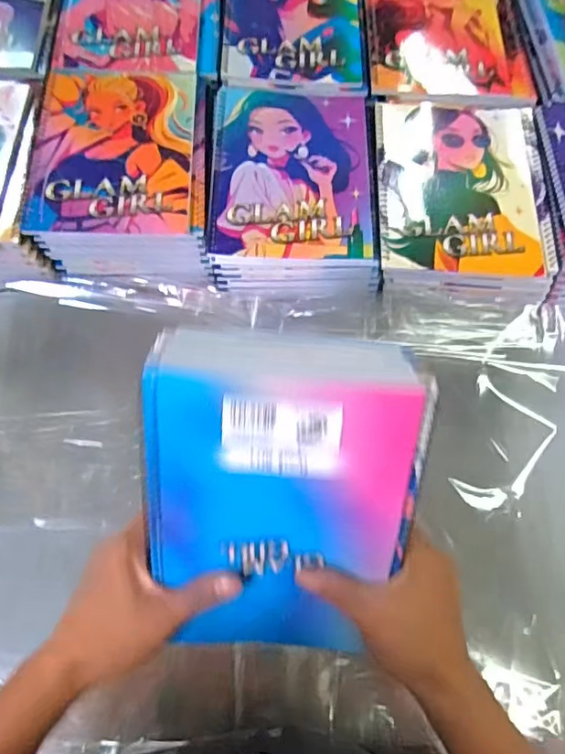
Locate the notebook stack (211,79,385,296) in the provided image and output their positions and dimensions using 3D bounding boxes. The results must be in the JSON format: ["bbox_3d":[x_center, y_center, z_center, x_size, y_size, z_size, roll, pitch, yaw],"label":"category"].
[{"bbox_3d":[0.010,-0.187,0.518,0.151,0.052,0.203,0,69,-1],"label":"notebook stack"}]

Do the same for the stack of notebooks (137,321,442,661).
[{"bbox_3d":[-0.002,0.076,0.329,0.152,0.059,0.197,4,114,0],"label":"stack of notebooks"}]

